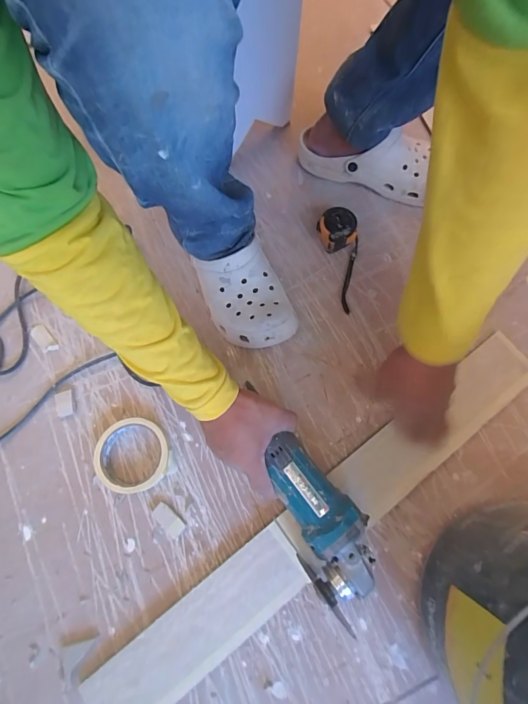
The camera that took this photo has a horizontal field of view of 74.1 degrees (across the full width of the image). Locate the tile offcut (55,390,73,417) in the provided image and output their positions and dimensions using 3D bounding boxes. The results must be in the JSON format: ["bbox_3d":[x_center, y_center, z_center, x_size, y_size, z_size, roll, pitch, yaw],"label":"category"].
[{"bbox_3d":[-0.288,0.074,0.504,0.024,0.008,0.036,-12,74,-3],"label":"tile offcut"}]

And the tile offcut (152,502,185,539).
[{"bbox_3d":[-0.125,0.219,0.458,0.045,0.010,0.024,42,78,11],"label":"tile offcut"}]

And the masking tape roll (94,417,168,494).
[{"bbox_3d":[-0.175,0.138,0.472,0.096,0.031,0.094,0,73,0],"label":"masking tape roll"}]

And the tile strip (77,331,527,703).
[{"bbox_3d":[0.087,0.211,0.455,0.700,0.018,0.081,-37,77,-10],"label":"tile strip"}]

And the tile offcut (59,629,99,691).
[{"bbox_3d":[-0.230,0.361,0.417,0.037,0.006,0.062,23,75,7],"label":"tile offcut"}]

